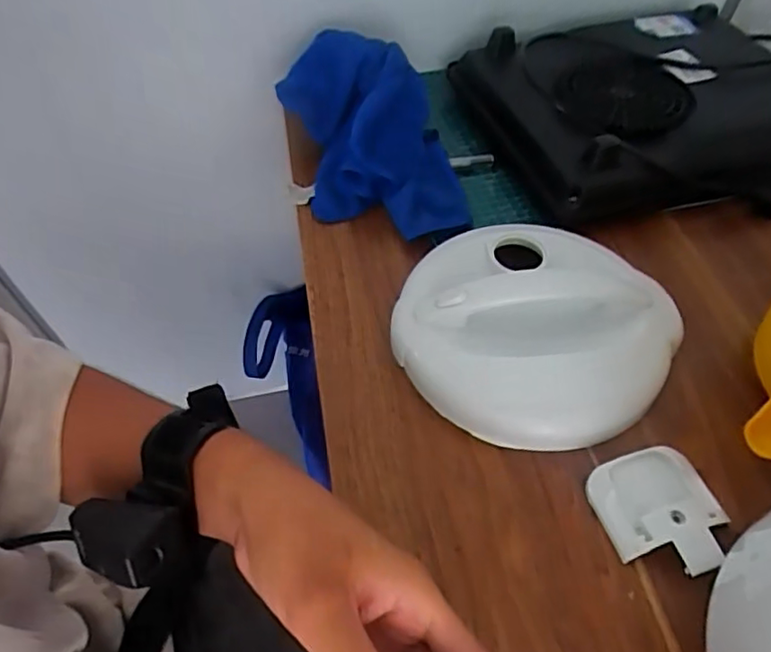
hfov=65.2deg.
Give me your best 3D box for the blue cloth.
[{"bbox_3d":[-0.015,-0.177,0.561,0.141,0.081,0.228,-9,52,-8],"label":"blue cloth"}]

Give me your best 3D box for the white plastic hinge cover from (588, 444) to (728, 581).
[{"bbox_3d":[0.168,0.115,0.371,0.066,0.018,0.076,-13,53,-11],"label":"white plastic hinge cover"}]

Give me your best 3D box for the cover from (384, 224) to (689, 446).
[{"bbox_3d":[0.106,-0.004,0.445,0.189,0.056,0.181,31,57,22],"label":"cover"}]

